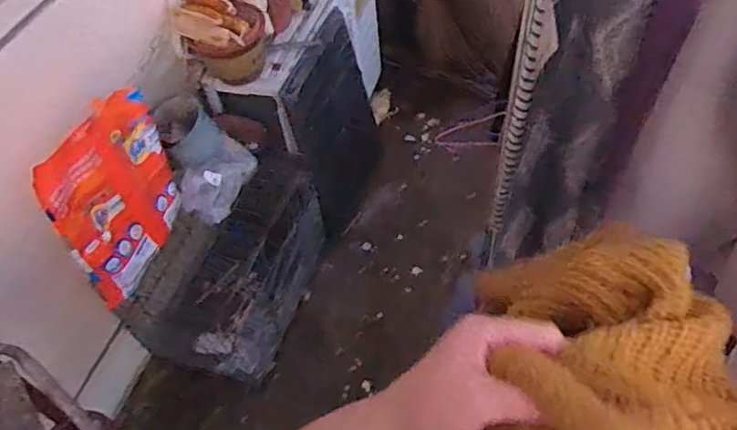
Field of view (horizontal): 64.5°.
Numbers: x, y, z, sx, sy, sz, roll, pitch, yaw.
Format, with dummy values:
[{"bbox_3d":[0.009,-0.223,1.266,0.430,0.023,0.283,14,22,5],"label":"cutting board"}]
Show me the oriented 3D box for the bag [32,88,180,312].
[{"bbox_3d":[-0.531,-0.046,1.251,0.065,0.370,0.333,9,52,13],"label":"bag"}]

